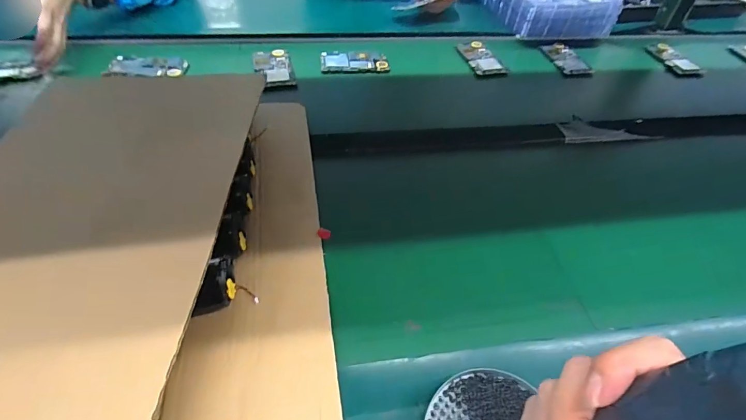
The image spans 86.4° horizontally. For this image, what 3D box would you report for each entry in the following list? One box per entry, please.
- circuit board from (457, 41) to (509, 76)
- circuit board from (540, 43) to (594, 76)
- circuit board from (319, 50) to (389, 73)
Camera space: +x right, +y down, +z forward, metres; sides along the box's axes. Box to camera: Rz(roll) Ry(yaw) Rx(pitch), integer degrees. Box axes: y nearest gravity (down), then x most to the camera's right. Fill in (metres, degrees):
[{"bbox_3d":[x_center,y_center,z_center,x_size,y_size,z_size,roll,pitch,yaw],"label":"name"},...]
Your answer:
[{"bbox_3d":[0.208,-0.300,0.777,0.066,0.011,0.106,-11,51,-16],"label":"circuit board"},{"bbox_3d":[0.390,-0.310,0.807,0.067,0.012,0.114,-6,50,-12],"label":"circuit board"},{"bbox_3d":[-0.034,-0.275,0.738,0.122,0.012,0.071,-4,50,-10],"label":"circuit board"}]

